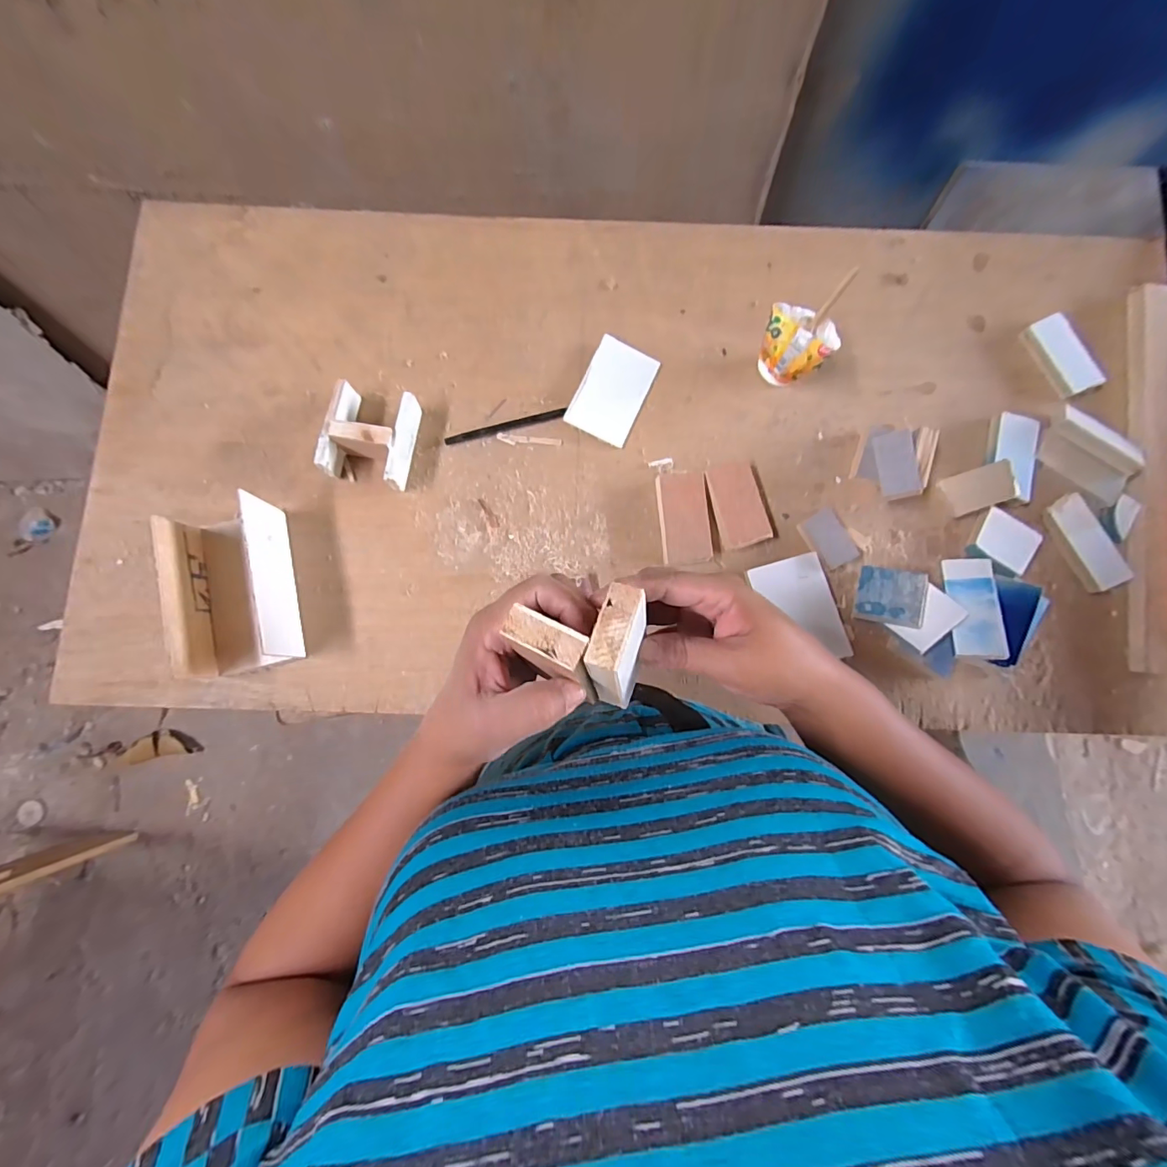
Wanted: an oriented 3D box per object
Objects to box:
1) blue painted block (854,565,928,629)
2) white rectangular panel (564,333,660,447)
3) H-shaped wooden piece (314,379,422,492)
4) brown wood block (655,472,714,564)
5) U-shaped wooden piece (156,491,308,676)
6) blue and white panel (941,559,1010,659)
[{"bbox_3d":[0.284,0.012,0.463,0.054,0.009,0.052,9,70,30],"label":"blue painted block"},{"bbox_3d":[0.030,-0.197,0.514,0.066,0.012,0.100,24,82,2],"label":"white rectangular panel"},{"bbox_3d":[-0.204,-0.142,0.482,0.074,0.046,0.088,9,82,0],"label":"H-shaped wooden piece"},{"bbox_3d":[0.099,-0.063,0.491,0.047,0.017,0.087,-5,82,-2],"label":"brown wood block"},{"bbox_3d":[-0.315,0.004,0.452,0.079,0.065,0.143,-12,83,-3],"label":"U-shaped wooden piece"},{"bbox_3d":[0.356,0.020,0.455,0.038,0.010,0.095,-5,63,32],"label":"blue and white panel"}]

